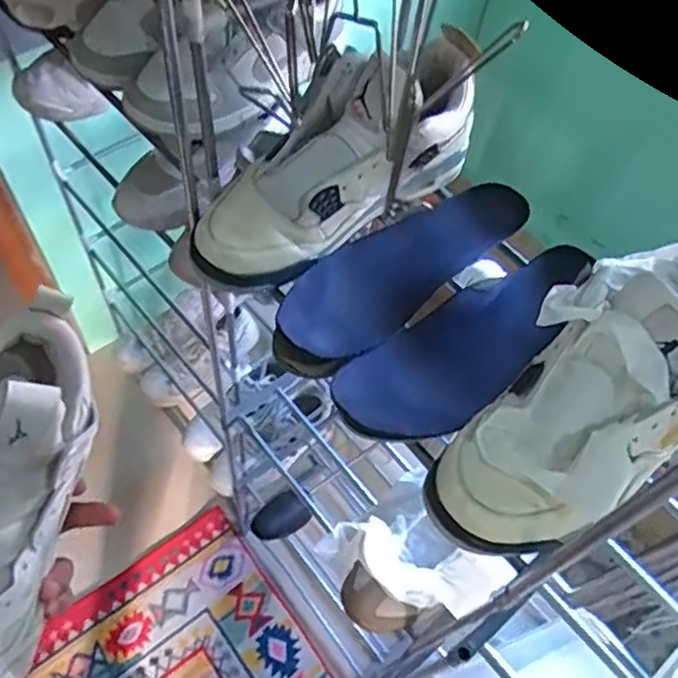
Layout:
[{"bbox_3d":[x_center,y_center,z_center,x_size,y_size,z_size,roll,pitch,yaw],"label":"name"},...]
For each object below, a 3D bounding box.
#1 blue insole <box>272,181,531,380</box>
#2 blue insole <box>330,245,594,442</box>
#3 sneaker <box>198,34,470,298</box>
[{"bbox_3d":[0.049,-0.064,0.570,0.261,0.023,0.088,-38,69,-24],"label":"blue insole"},{"bbox_3d":[0.110,-0.001,0.539,0.267,0.034,0.091,-35,68,-23],"label":"blue insole"},{"bbox_3d":[-0.001,-0.149,0.558,0.271,0.116,0.111,-26,64,-19],"label":"sneaker"}]

